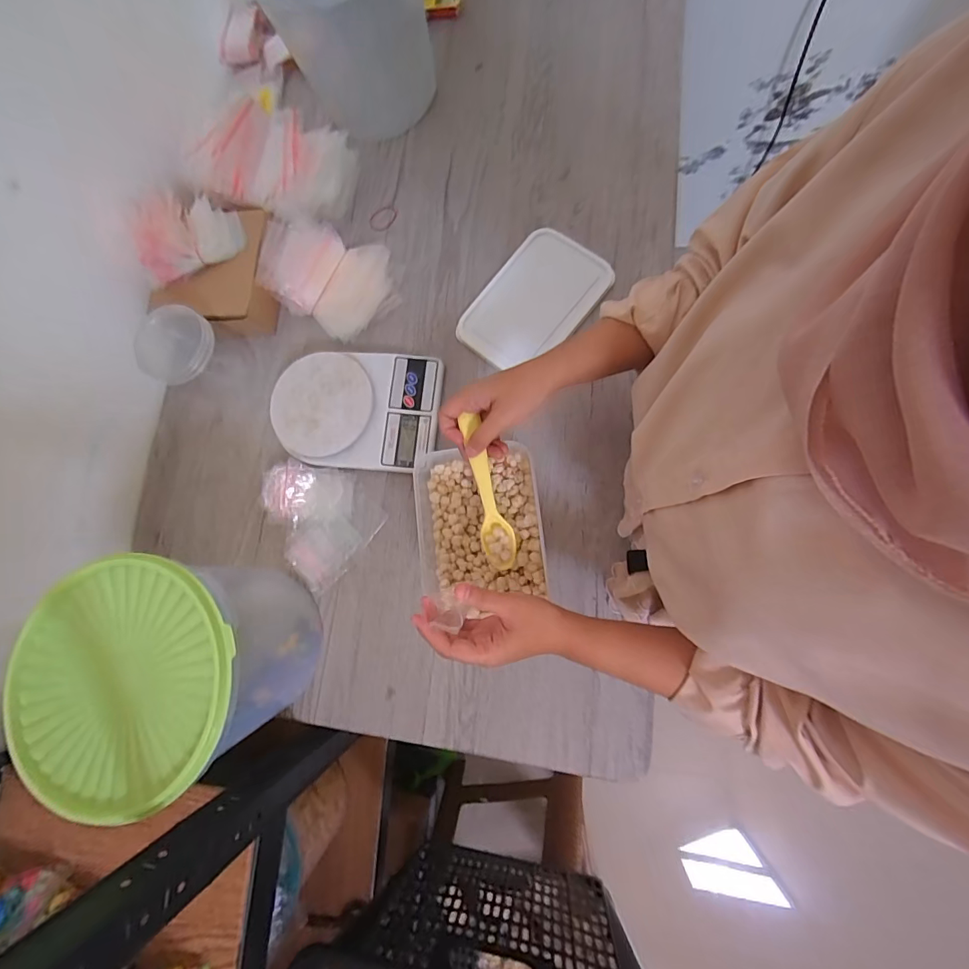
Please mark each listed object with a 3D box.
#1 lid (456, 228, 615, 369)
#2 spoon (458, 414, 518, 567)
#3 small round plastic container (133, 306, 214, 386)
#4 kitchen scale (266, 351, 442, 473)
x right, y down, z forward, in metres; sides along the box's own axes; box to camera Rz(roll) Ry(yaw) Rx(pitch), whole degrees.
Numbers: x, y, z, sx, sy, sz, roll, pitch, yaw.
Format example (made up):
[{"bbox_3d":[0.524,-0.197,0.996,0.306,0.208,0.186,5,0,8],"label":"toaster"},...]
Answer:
[{"bbox_3d":[0.065,-0.228,0.541,0.117,0.022,0.182,39,88,12],"label":"lid"},{"bbox_3d":[0.003,0.008,0.411,0.030,0.011,0.148,-13,96,-1],"label":"spoon"},{"bbox_3d":[-0.386,-0.173,0.542,0.079,0.026,0.094,-5,83,-23],"label":"small round plastic container"},{"bbox_3d":[-0.161,-0.094,0.550,0.209,0.041,0.151,2,81,9],"label":"kitchen scale"}]

